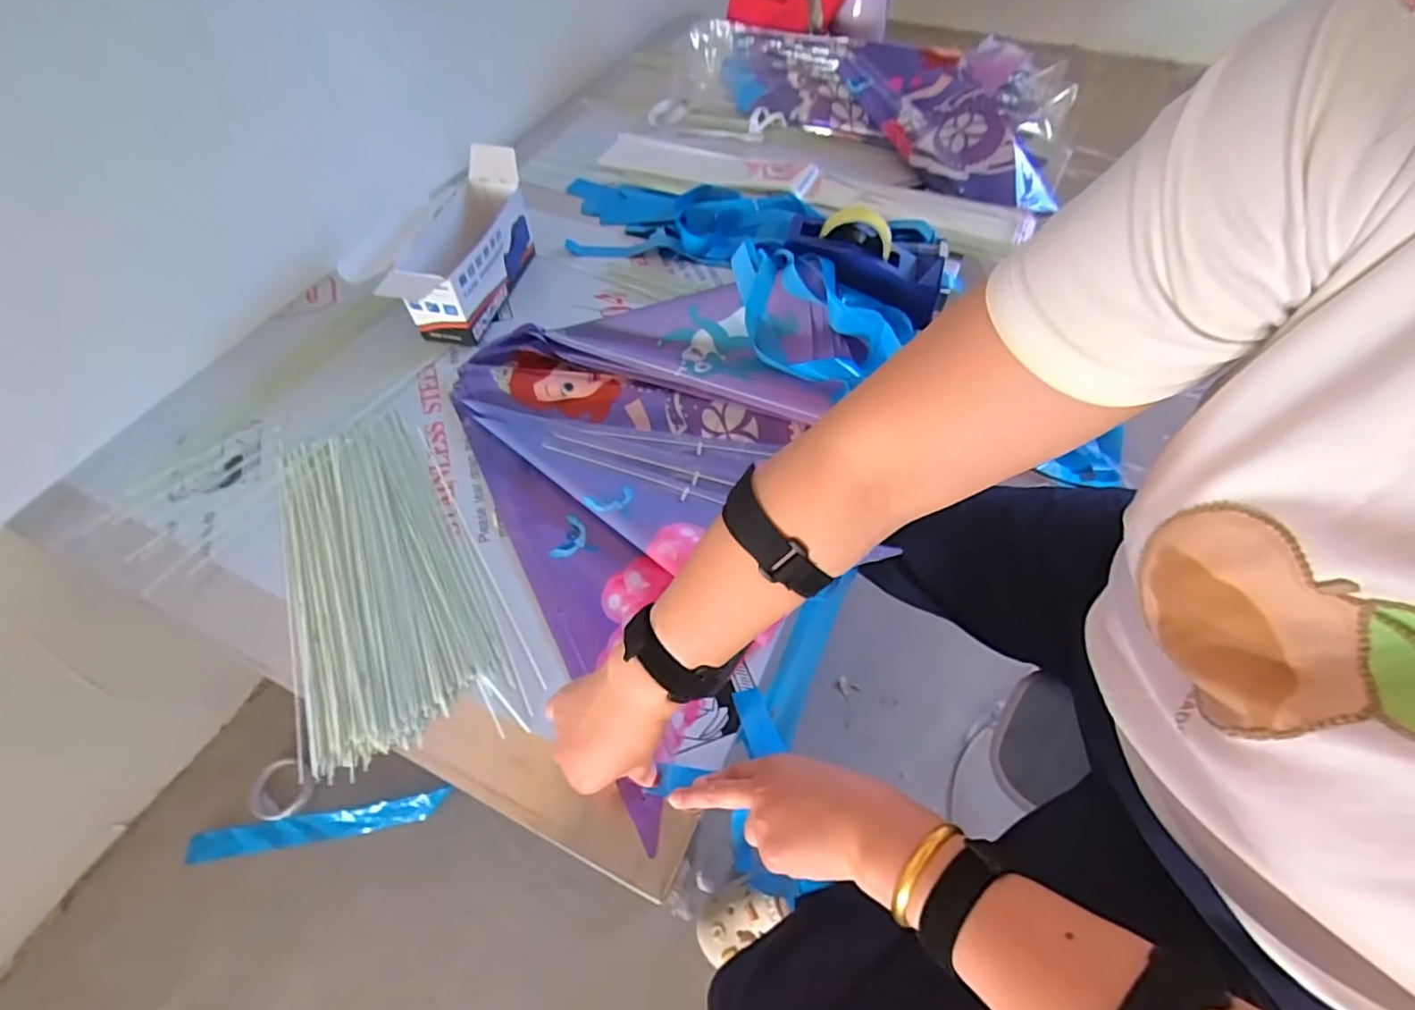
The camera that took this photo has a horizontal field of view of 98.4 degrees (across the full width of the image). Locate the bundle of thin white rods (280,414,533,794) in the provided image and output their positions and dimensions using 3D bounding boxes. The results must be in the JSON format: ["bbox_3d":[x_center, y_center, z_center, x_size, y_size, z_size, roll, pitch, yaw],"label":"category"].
[{"bbox_3d":[-0.332,0.066,0.598,0.169,0.024,0.379,-26,59,-15],"label":"bundle of thin white rods"}]

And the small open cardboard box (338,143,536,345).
[{"bbox_3d":[-0.329,-0.326,0.796,0.135,0.121,0.273,14,57,11],"label":"small open cardboard box"}]

